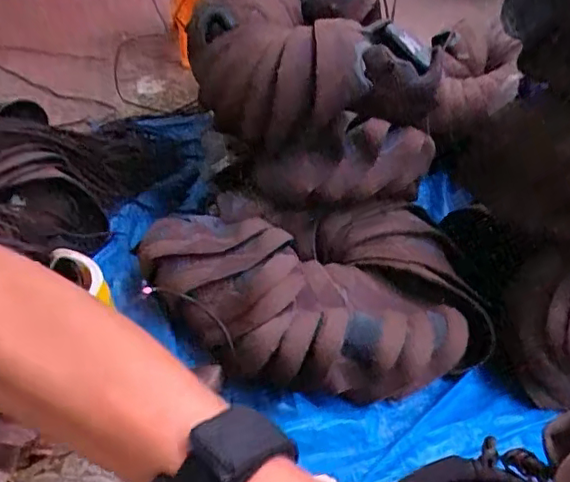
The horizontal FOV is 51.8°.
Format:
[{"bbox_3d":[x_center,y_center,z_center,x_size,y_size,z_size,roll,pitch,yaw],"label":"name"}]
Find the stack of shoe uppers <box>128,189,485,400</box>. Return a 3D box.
[{"bbox_3d":[0.036,0.066,0.866,0.503,0.141,0.290,4,42,10],"label":"stack of shoe uppers"}]

